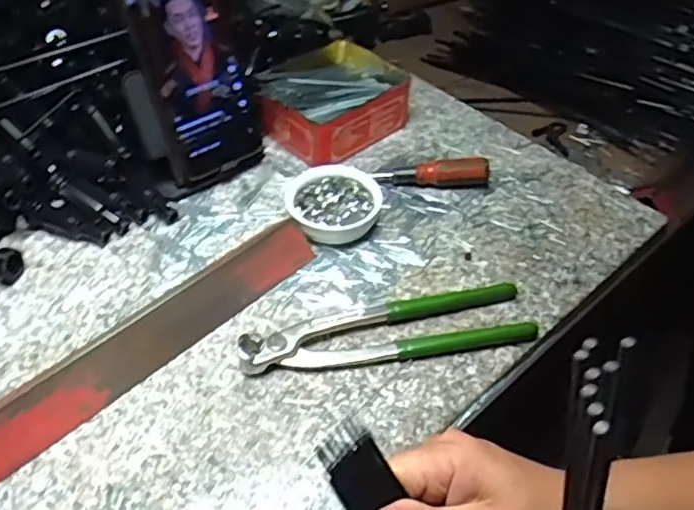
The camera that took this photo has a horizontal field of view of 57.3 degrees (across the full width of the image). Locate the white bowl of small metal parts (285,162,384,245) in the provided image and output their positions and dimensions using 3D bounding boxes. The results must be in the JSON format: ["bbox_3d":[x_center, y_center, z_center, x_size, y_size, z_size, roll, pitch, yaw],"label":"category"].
[{"bbox_3d":[-0.011,-0.041,0.503,0.069,0.026,0.069,1,46,-1],"label":"white bowl of small metal parts"}]

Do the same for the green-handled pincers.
[{"bbox_3d":[0.027,0.050,0.427,0.194,0.016,0.048,-8,47,-10],"label":"green-handled pincers"}]

